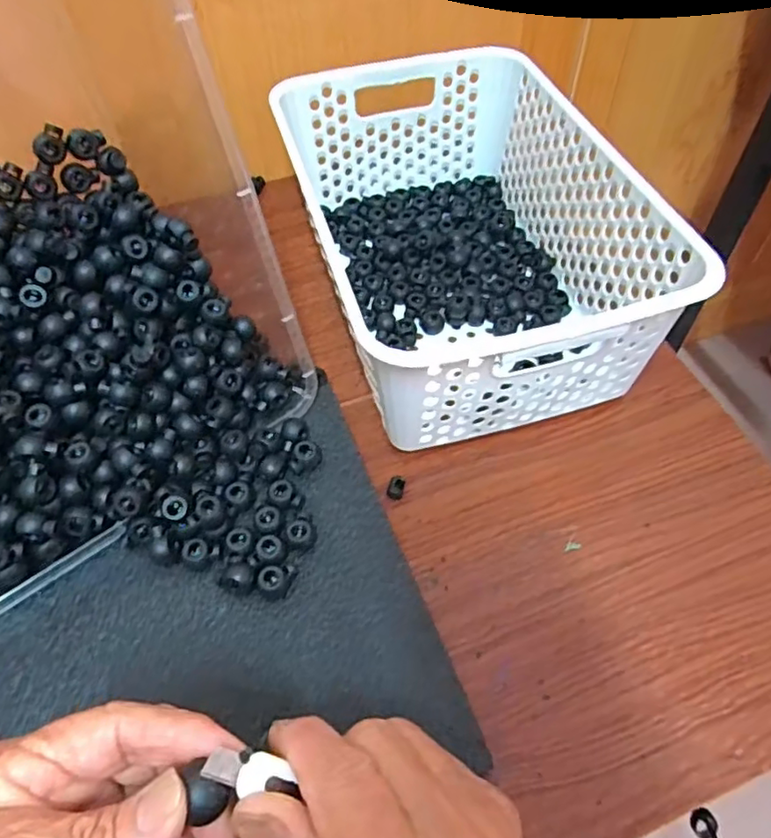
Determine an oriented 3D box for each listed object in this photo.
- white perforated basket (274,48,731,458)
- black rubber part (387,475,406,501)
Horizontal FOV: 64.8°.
[{"bbox_3d":[0.049,-0.133,0.431,0.202,0.111,0.307,-13,58,-10],"label":"white perforated basket"},{"bbox_3d":[0.007,0.043,0.382,0.010,0.008,0.016,10,57,5],"label":"black rubber part"}]

